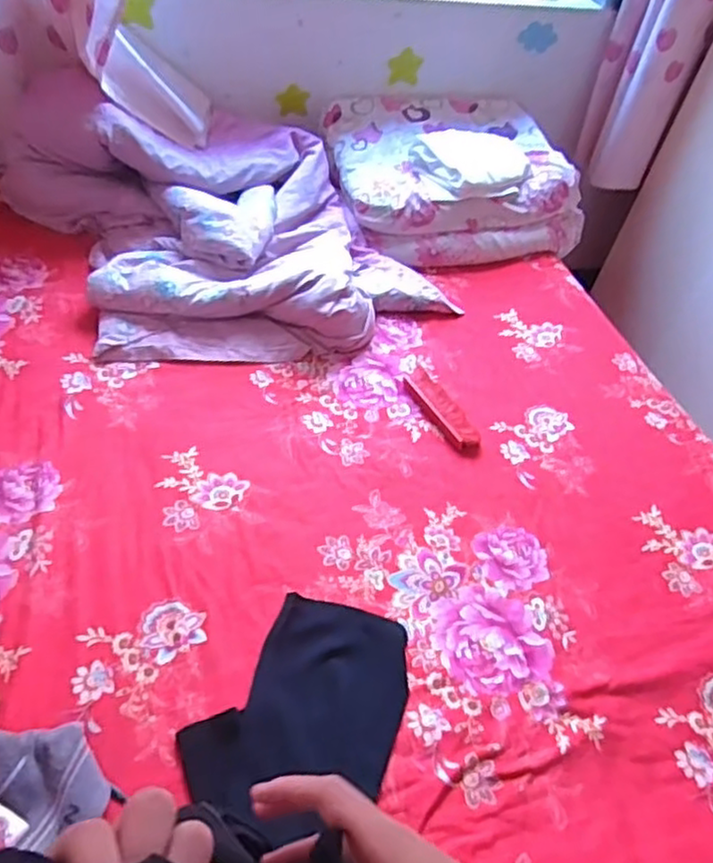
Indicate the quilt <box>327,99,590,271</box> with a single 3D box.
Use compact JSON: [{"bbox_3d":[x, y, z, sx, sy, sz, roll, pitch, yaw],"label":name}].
[{"bbox_3d":[0.243,-0.676,1.807,0.594,0.210,0.500,-8,51,-17],"label":"quilt"}]

